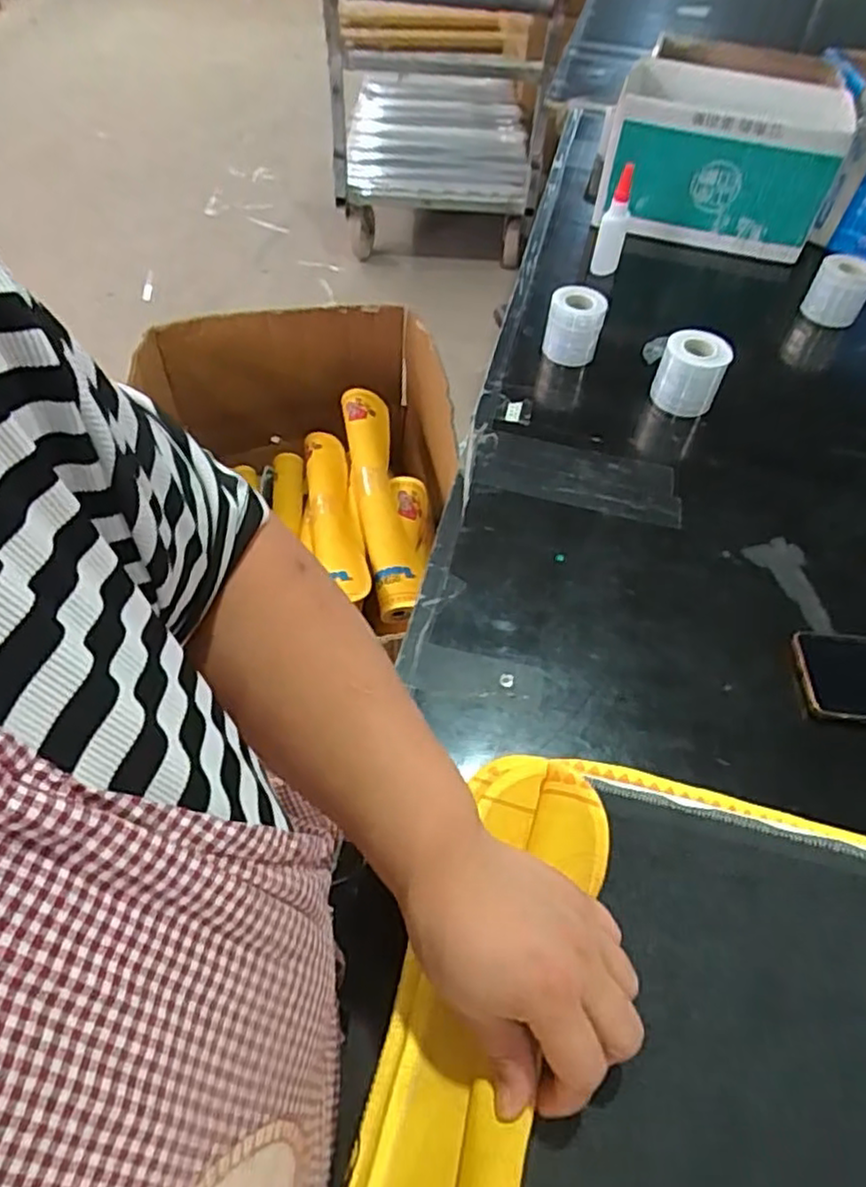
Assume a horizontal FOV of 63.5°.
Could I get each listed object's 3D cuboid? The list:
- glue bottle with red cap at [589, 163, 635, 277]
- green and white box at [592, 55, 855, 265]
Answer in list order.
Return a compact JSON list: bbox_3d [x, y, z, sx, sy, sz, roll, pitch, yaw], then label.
[{"bbox_3d":[0.229,-0.465,0.883,0.034,0.136,0.039,16,52,10],"label":"glue bottle with red cap"},{"bbox_3d":[0.382,-0.582,0.955,0.278,0.171,0.192,15,53,6],"label":"green and white box"}]

